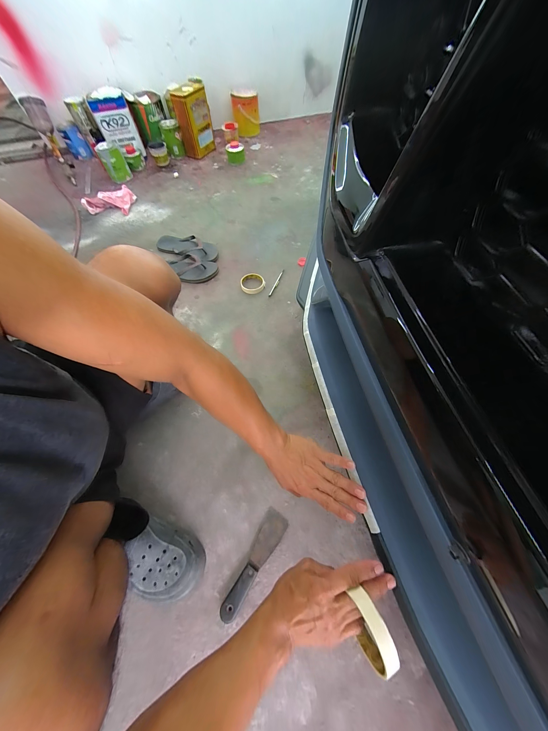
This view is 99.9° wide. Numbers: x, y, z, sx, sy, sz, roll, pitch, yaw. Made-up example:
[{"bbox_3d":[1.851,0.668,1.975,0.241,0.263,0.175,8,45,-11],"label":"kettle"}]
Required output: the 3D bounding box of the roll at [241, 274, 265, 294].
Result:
[{"bbox_3d":[-0.077,-0.301,0.845,0.089,0.019,0.082,0,63,1],"label":"roll"}]

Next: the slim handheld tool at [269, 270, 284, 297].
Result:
[{"bbox_3d":[0.011,-0.309,0.854,0.014,0.012,0.142,23,66,12],"label":"slim handheld tool"}]

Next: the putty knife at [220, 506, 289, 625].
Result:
[{"bbox_3d":[-0.037,0.414,0.482,0.050,0.017,0.201,27,67,14],"label":"putty knife"}]

